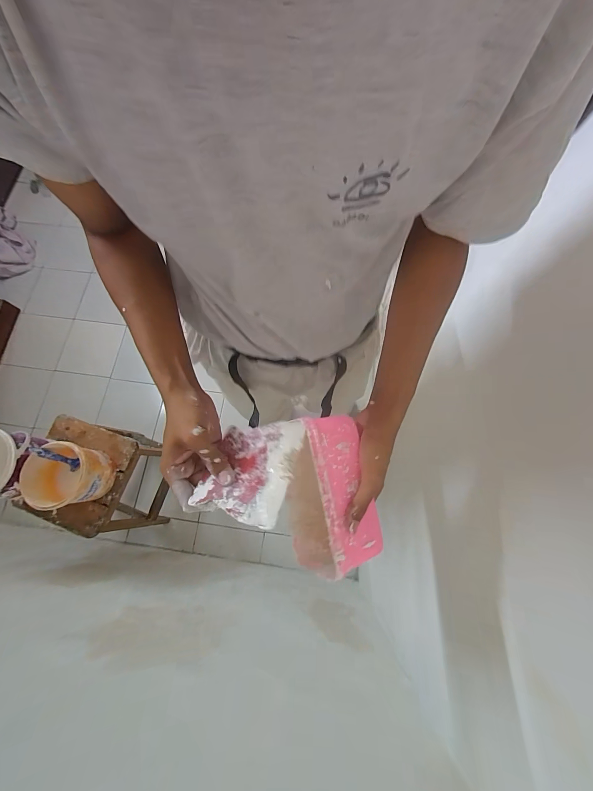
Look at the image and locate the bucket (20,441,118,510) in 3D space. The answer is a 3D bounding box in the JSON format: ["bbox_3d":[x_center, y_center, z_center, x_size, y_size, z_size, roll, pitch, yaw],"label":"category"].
[{"bbox_3d":[-0.609,0.216,0.837,0.146,0.163,0.158,0,75,1],"label":"bucket"}]

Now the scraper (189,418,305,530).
[{"bbox_3d":[-0.052,0.076,0.337,0.102,0.009,0.121,-2,45,23],"label":"scraper"}]

